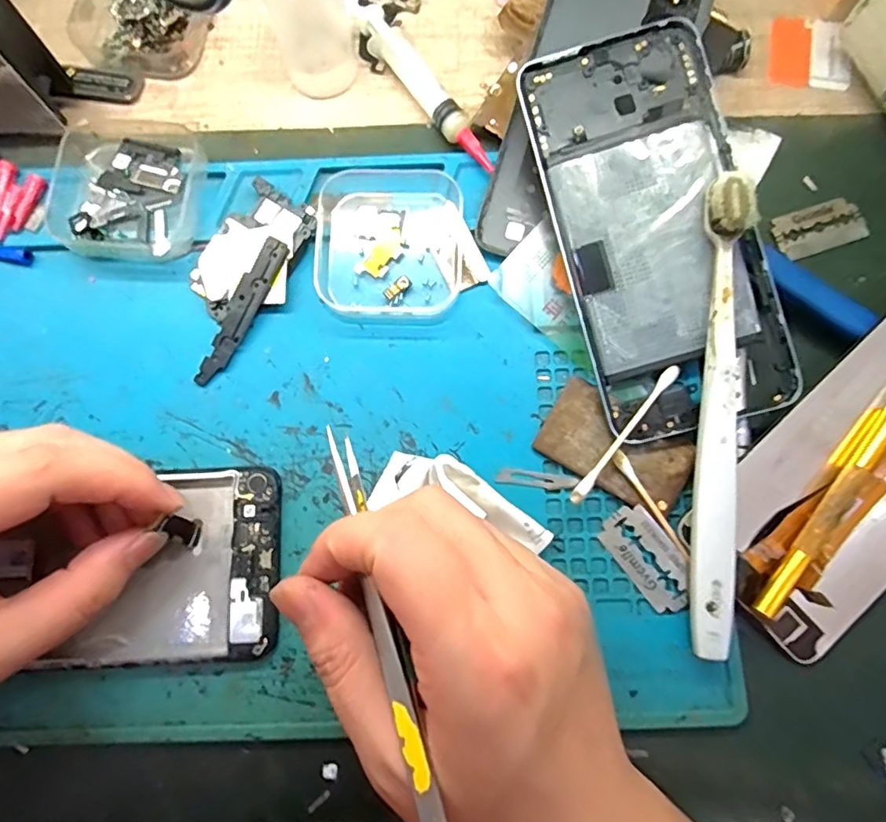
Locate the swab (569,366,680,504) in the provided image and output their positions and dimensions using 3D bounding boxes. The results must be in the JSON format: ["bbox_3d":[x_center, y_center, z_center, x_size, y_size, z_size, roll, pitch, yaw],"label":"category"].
[{"bbox_3d":[0.074,0.009,0.221,0.005,0.010,0.071,39,81,9],"label":"swab"}]

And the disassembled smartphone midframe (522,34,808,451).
[{"bbox_3d":[0.088,-0.075,0.227,0.076,0.010,0.166,-15,88,5],"label":"disassembled smartphone midframe"}]

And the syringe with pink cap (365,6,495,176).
[{"bbox_3d":[-0.009,-0.156,0.262,0.016,0.015,0.107,-33,79,-6],"label":"syringe with pink cap"}]

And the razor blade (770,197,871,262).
[{"bbox_3d":[0.172,-0.084,0.248,0.042,0.004,0.022,-19,78,-3],"label":"razor blade"}]

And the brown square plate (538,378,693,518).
[{"bbox_3d":[0.072,0.015,0.226,0.060,0.005,0.035,32,80,8],"label":"brown square plate"}]

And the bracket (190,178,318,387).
[{"bbox_3d":[-0.092,-0.059,0.243,0.041,0.011,0.088,32,80,8],"label":"bracket"}]

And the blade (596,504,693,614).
[{"bbox_3d":[0.082,0.058,0.216,0.023,0.004,0.041,-39,77,1],"label":"blade"}]

